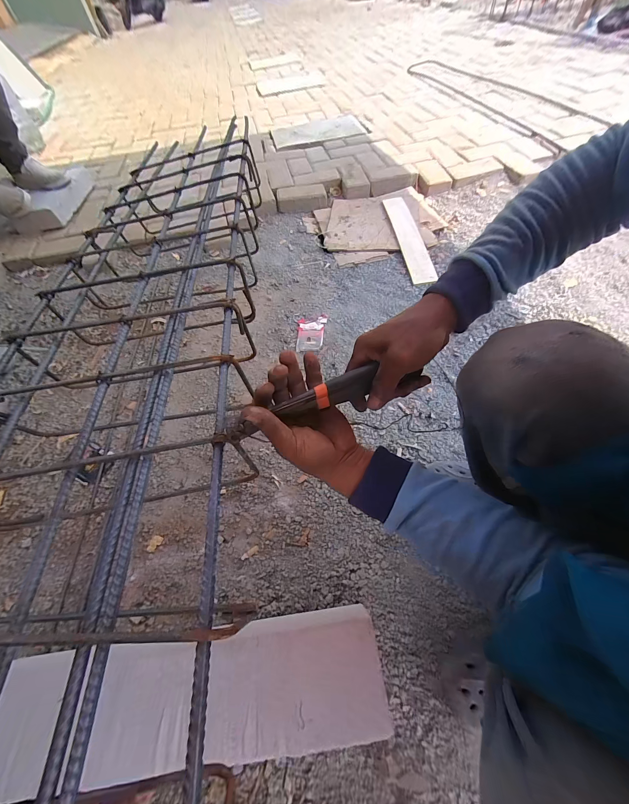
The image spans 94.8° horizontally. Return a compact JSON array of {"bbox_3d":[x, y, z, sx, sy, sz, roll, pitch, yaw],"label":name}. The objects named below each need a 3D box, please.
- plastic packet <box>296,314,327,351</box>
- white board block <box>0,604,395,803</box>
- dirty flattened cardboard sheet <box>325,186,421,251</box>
[{"bbox_3d":[-0.008,-0.207,0.856,0.087,0.007,0.131,-1,58,1],"label":"plastic packet"},{"bbox_3d":[-0.197,0.331,0.319,0.539,0.042,0.108,-9,56,0],"label":"white board block"},{"bbox_3d":[0.233,-0.725,1.147,0.345,0.012,0.410,4,60,11],"label":"dirty flattened cardboard sheet"}]

